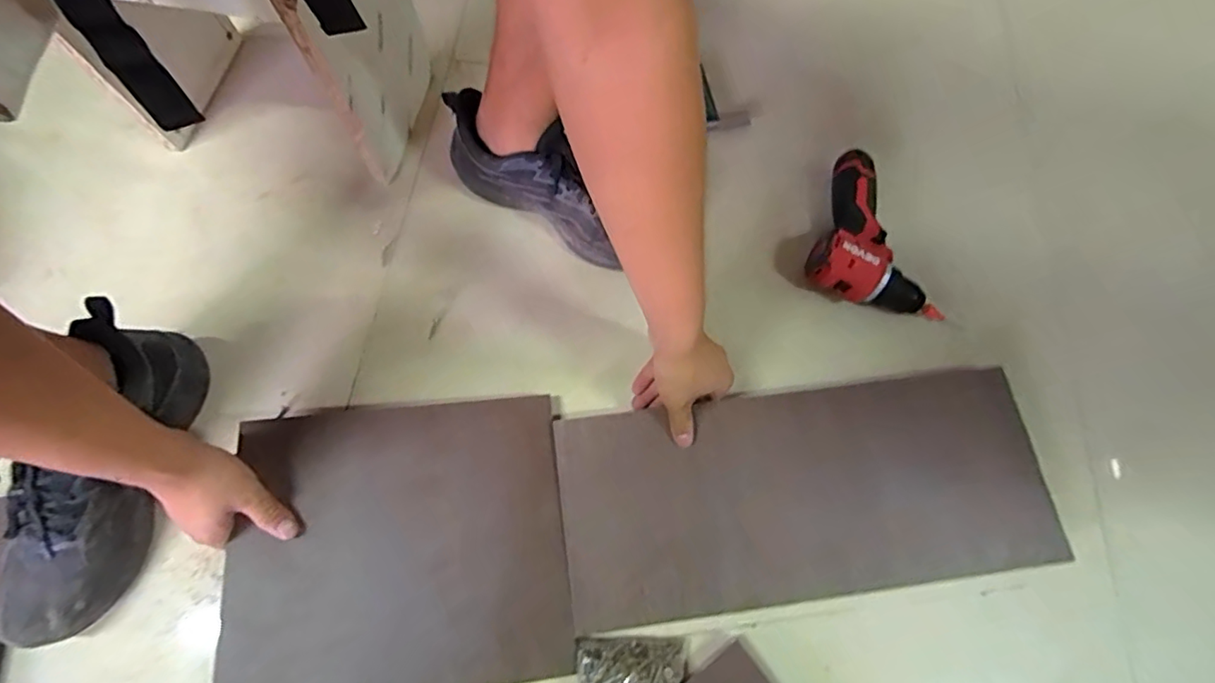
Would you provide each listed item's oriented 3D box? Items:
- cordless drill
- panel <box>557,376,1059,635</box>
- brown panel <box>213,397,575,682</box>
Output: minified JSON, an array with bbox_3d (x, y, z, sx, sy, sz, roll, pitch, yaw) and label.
[{"bbox_3d":[0.328,-0.126,0.660,0.157,0.065,0.212,20,69,7],"label":"cordless drill"},{"bbox_3d":[0.196,0.150,0.559,0.477,0.026,0.197,-8,68,-2],"label":"panel"},{"bbox_3d":[-0.191,0.189,0.523,0.293,0.016,0.257,-4,70,-10],"label":"brown panel"}]

